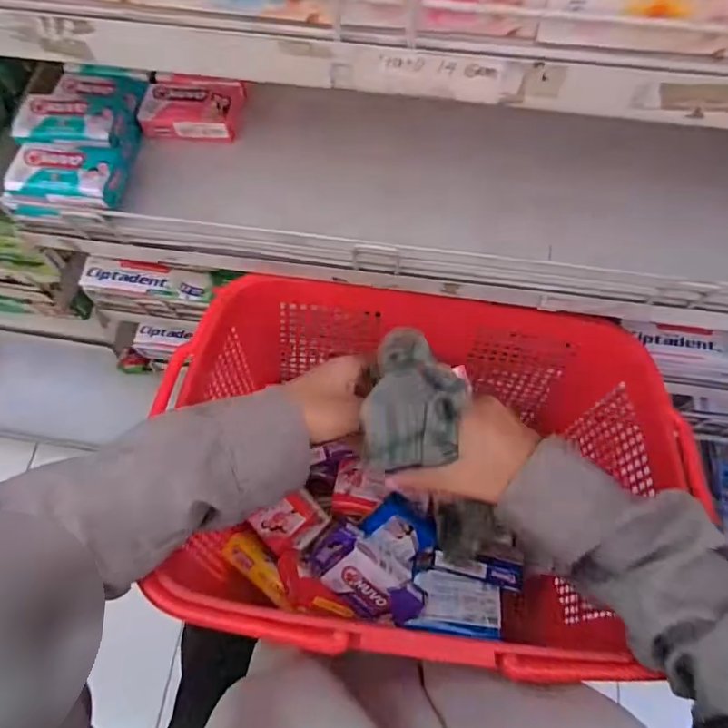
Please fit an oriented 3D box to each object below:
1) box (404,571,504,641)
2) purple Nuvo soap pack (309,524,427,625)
[{"bbox_3d":[0.086,0.222,0.474,0.081,0.015,0.051,6,69,3],"label":"box"},{"bbox_3d":[0.003,0.186,0.445,0.101,0.041,0.053,37,73,14],"label":"purple Nuvo soap pack"}]

